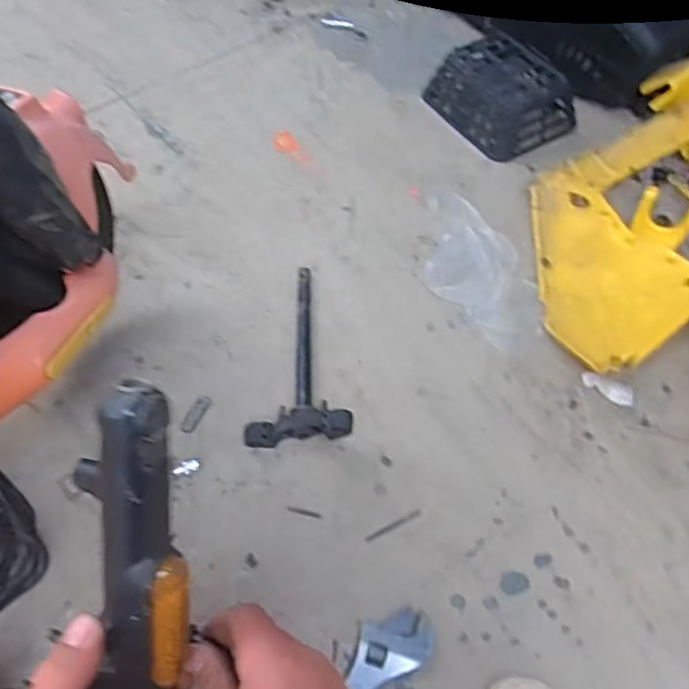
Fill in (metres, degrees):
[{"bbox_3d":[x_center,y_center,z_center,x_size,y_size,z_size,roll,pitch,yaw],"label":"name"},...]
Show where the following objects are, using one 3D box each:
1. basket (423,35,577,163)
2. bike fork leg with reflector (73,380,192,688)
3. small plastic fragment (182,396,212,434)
[{"bbox_3d":[0.368,-0.594,1.532,0.230,0.107,0.308,-27,60,-21],"label":"basket"},{"bbox_3d":[-0.116,0.213,0.355,0.047,0.395,0.029,8,16,2],"label":"bike fork leg with reflector"},{"bbox_3d":[-0.241,0.113,1.051,0.027,0.006,0.071,22,56,13],"label":"small plastic fragment"}]

